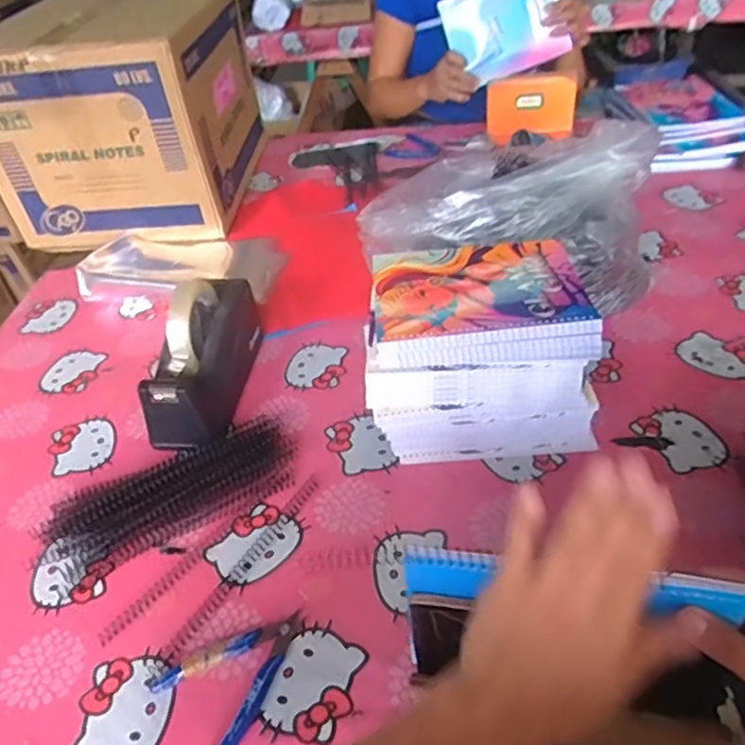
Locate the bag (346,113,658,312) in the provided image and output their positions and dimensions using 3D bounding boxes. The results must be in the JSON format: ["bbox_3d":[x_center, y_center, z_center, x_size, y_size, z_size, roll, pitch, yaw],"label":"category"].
[{"bbox_3d":[0.162,-0.186,0.755,0.349,0.157,0.179,1,43,8],"label":"bag"}]

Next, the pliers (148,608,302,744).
[{"bbox_3d":[-0.103,0.228,0.480,0.083,0.010,0.113,28,53,32],"label":"pliers"}]

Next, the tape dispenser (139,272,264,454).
[{"bbox_3d":[-0.187,-0.022,0.689,0.070,0.122,0.206,1,43,8],"label":"tape dispenser"}]

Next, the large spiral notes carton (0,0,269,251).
[{"bbox_3d":[-0.400,-0.433,1.026,0.346,0.282,0.361,1,43,8],"label":"large spiral notes carton"}]

